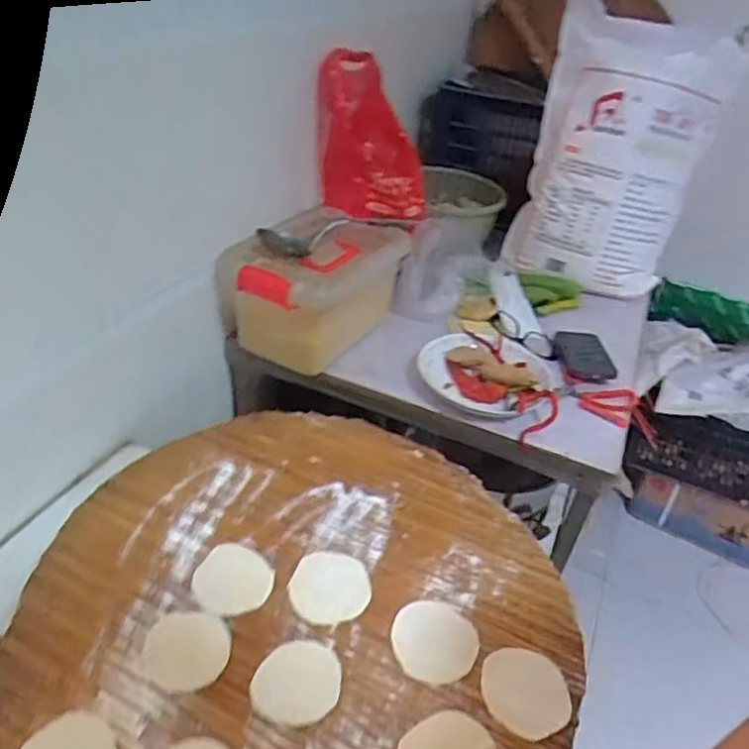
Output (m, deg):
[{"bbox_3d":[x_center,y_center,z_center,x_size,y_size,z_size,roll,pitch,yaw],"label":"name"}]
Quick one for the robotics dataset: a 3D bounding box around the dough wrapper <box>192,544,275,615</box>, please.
[{"bbox_3d":[-0.122,0.178,0.540,0.063,0.005,0.064,9,39,-7],"label":"dough wrapper"}]

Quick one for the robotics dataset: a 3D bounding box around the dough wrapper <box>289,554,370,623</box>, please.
[{"bbox_3d":[-0.040,0.186,0.549,0.068,0.004,0.070,4,34,-3],"label":"dough wrapper"}]

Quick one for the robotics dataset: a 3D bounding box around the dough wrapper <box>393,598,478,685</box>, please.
[{"bbox_3d":[0.051,0.218,0.513,0.070,0.006,0.066,4,34,-3],"label":"dough wrapper"}]

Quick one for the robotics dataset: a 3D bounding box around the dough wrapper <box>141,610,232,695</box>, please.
[{"bbox_3d":[-0.147,0.215,0.487,0.064,0.004,0.063,4,34,-3],"label":"dough wrapper"}]

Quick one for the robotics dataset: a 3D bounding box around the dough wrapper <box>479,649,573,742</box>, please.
[{"bbox_3d":[0.118,0.245,0.486,0.067,0.004,0.069,17,36,16],"label":"dough wrapper"}]

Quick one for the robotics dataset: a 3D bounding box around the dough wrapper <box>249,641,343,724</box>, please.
[{"bbox_3d":[-0.059,0.233,0.475,0.064,0.004,0.061,10,40,-3],"label":"dough wrapper"}]

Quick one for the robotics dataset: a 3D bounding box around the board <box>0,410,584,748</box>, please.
[{"bbox_3d":[-0.063,0.195,0.533,0.442,0.014,0.434,4,34,-3],"label":"board"}]

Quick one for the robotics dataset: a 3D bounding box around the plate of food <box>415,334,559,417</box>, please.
[{"bbox_3d":[0.165,0.000,0.935,0.198,0.054,0.180,4,37,-3],"label":"plate of food"}]

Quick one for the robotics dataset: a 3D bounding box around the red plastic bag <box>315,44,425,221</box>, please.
[{"bbox_3d":[0.002,-0.433,1.116,0.190,0.251,0.219,5,37,-3],"label":"red plastic bag"}]

